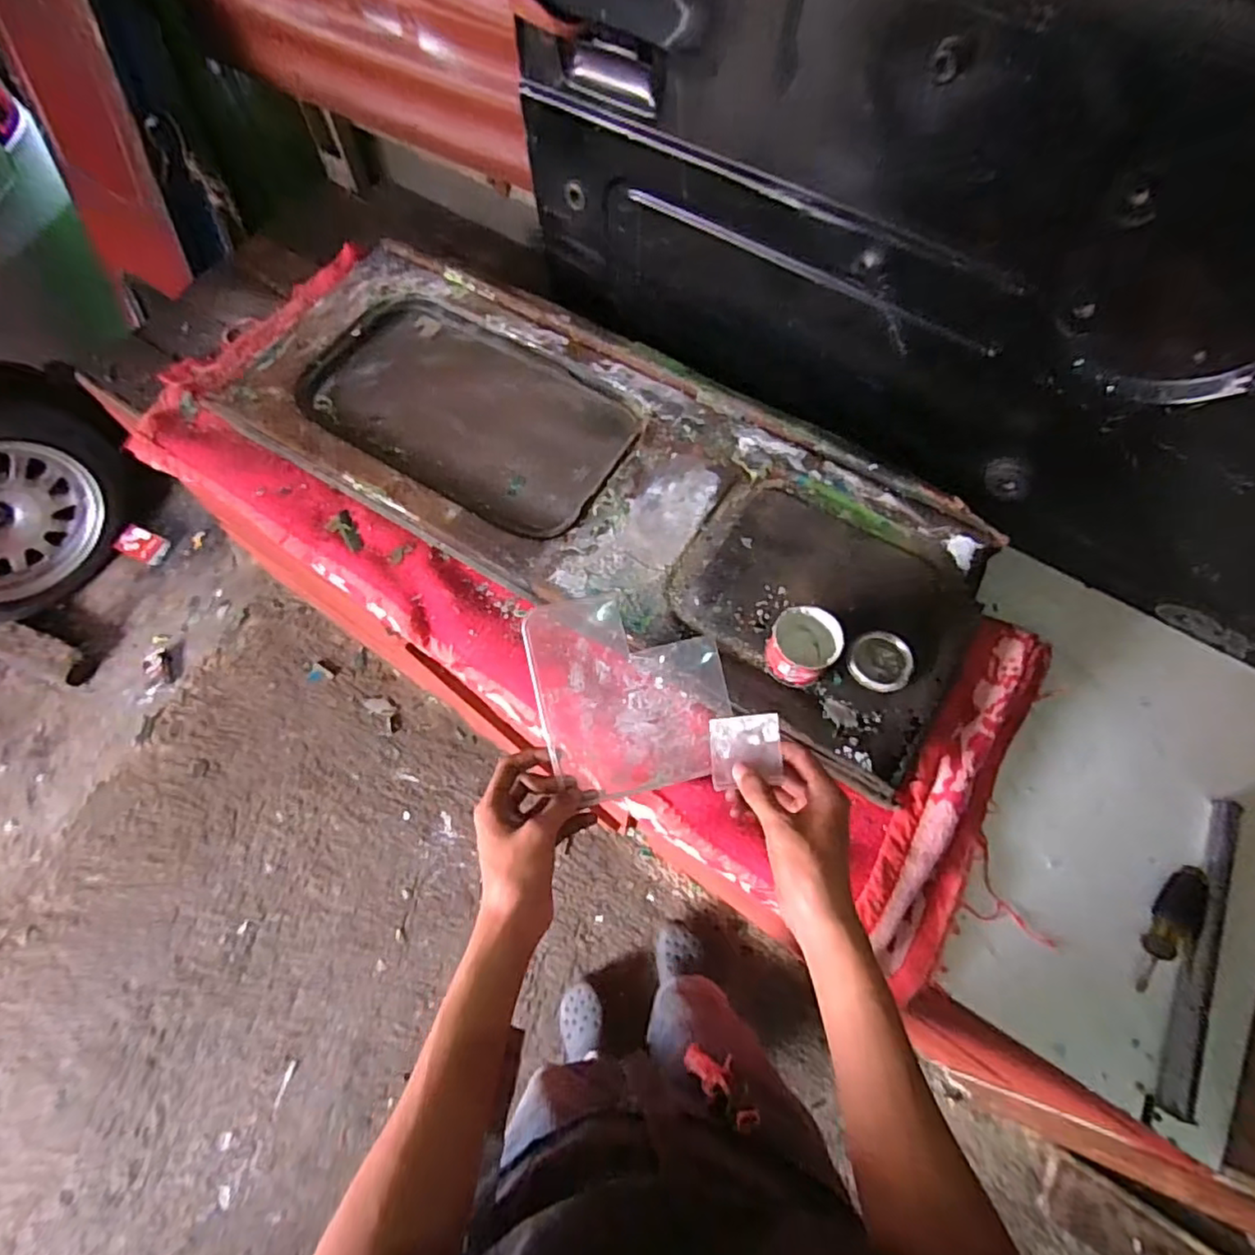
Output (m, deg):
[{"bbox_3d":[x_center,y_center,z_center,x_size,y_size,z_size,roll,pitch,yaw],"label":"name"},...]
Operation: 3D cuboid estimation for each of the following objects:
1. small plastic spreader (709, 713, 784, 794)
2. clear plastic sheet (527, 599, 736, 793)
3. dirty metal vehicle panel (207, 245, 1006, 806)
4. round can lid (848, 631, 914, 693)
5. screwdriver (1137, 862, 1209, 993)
[{"bbox_3d":[0.093,0.097,0.501,0.055,0.005,0.054,-7,78,14],"label":"small plastic spreader"},{"bbox_3d":[0.005,0.052,0.531,0.152,0.004,0.162,-12,89,-9],"label":"clear plastic sheet"},{"bbox_3d":[-0.046,-0.199,0.833,1.006,0.057,0.395,29,67,10],"label":"dirty metal vehicle panel"},{"bbox_3d":[0.288,0.039,0.724,0.072,0.015,0.068,1,65,-3],"label":"round can lid"},{"bbox_3d":[0.578,0.319,0.680,0.037,0.029,0.142,32,82,11],"label":"screwdriver"}]

